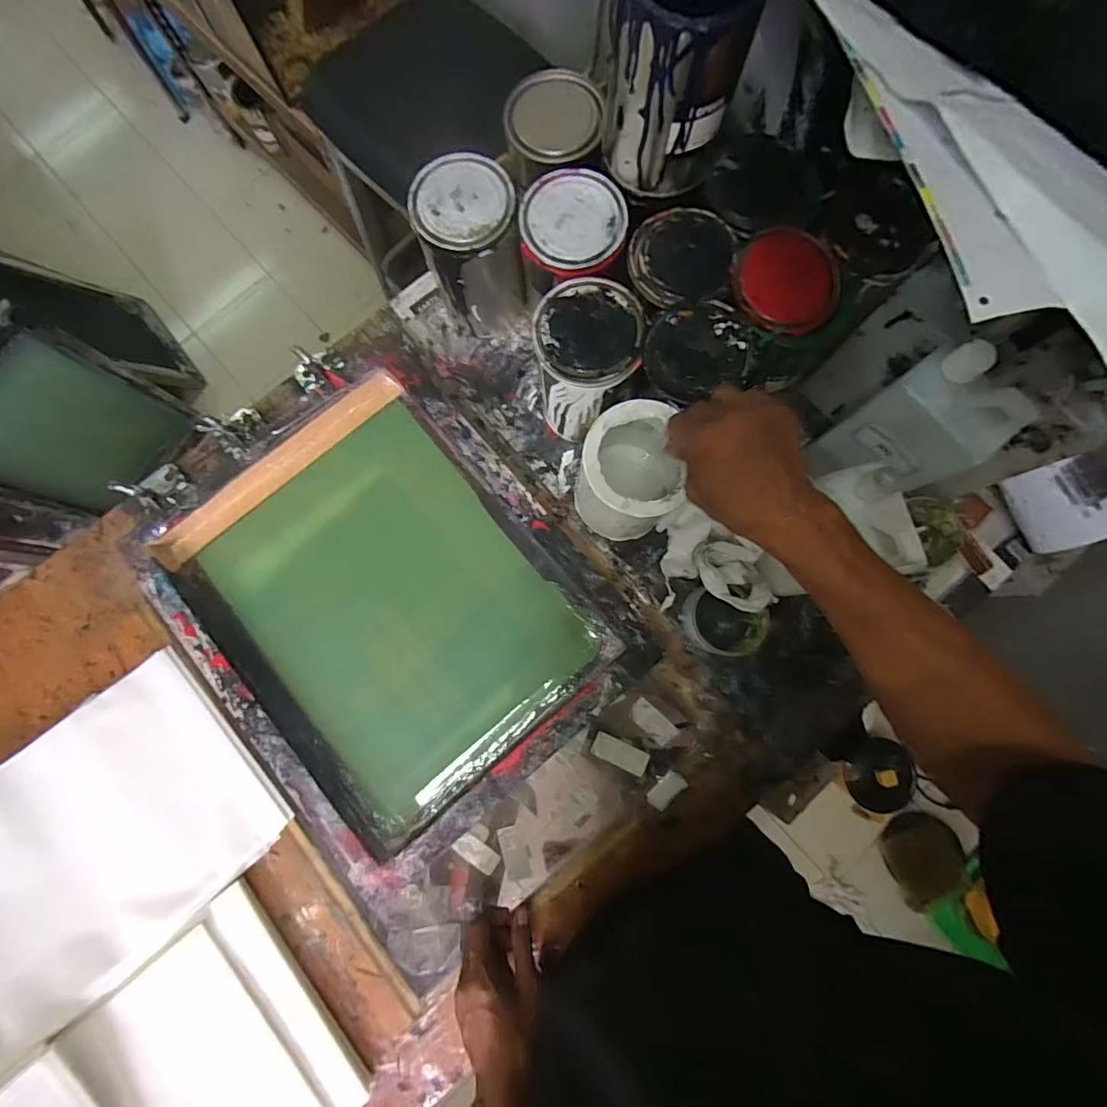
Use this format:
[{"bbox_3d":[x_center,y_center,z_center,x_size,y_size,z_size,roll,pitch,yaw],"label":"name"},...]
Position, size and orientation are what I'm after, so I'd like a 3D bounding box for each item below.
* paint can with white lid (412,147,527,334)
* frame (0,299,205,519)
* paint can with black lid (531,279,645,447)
[{"bbox_3d":[-0.088,-0.341,0.556,0.100,0.147,0.102,0,82,1],"label":"paint can with white lid"},{"bbox_3d":[-1.165,-0.294,1.165,0.060,0.443,0.395,30,82,17],"label":"frame"},{"bbox_3d":[0.036,-0.194,0.530,0.102,0.155,0.118,-2,82,1],"label":"paint can with black lid"}]

